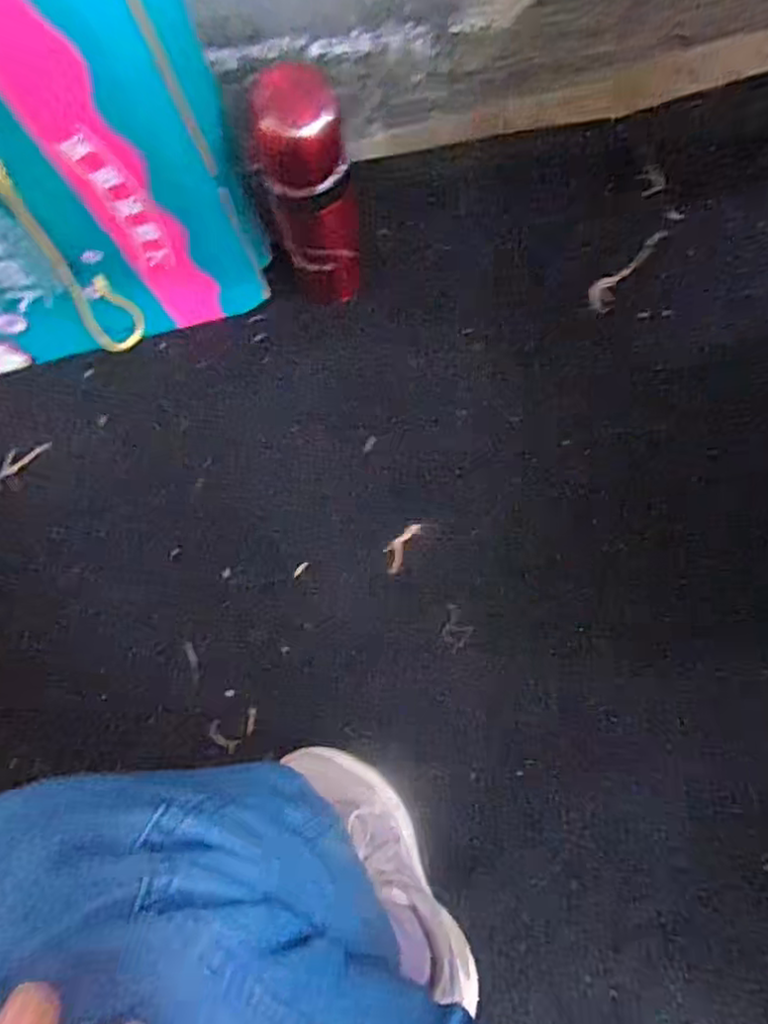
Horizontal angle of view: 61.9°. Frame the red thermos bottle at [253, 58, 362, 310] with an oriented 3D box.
[{"bbox_3d":[-0.056,-0.255,0.521,0.073,0.235,0.077,-14,86,2],"label":"red thermos bottle"}]

